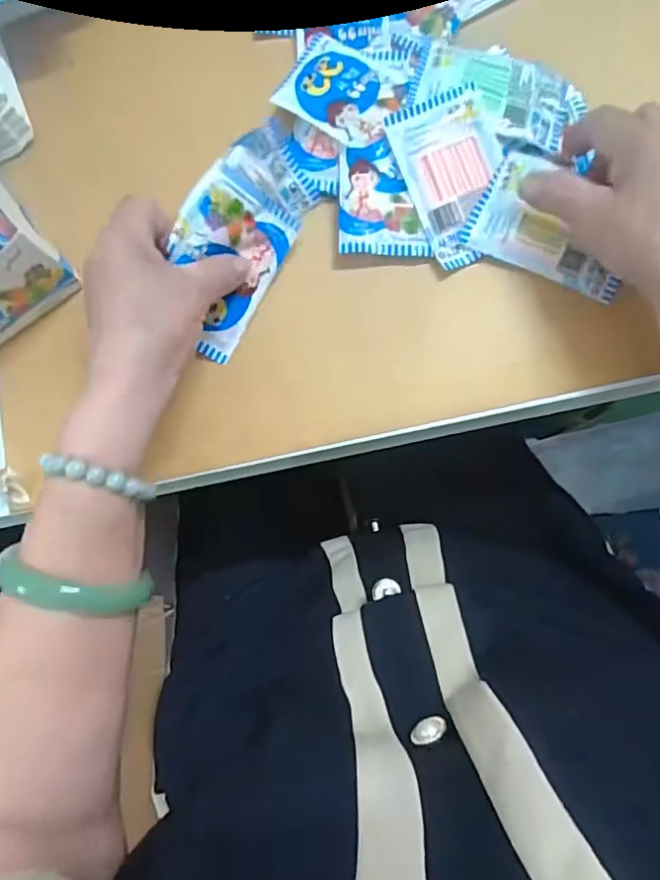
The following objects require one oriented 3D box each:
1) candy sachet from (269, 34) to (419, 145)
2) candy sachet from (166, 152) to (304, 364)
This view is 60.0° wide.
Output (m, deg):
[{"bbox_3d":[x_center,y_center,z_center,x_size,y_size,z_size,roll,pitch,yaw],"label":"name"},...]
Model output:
[{"bbox_3d":[0.012,-0.231,0.375,0.079,0.009,0.069,31,84,7],"label":"candy sachet"},{"bbox_3d":[-0.067,-0.107,0.350,0.011,0.069,0.102,33,93,48],"label":"candy sachet"}]

